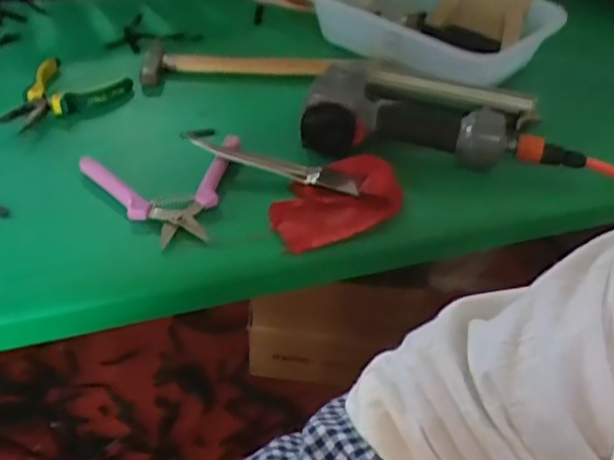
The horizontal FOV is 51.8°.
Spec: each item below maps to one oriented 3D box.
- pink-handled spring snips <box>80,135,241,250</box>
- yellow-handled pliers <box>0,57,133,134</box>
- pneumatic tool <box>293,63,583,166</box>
[{"bbox_3d":[-0.120,-0.036,0.563,0.142,0.015,0.115,-12,46,-15],"label":"pink-handled spring snips"},{"bbox_3d":[-0.255,-0.138,0.661,0.099,0.021,0.116,14,45,12],"label":"yellow-handled pliers"},{"bbox_3d":[0.135,-0.117,0.642,0.271,0.061,0.122,5,44,3],"label":"pneumatic tool"}]

